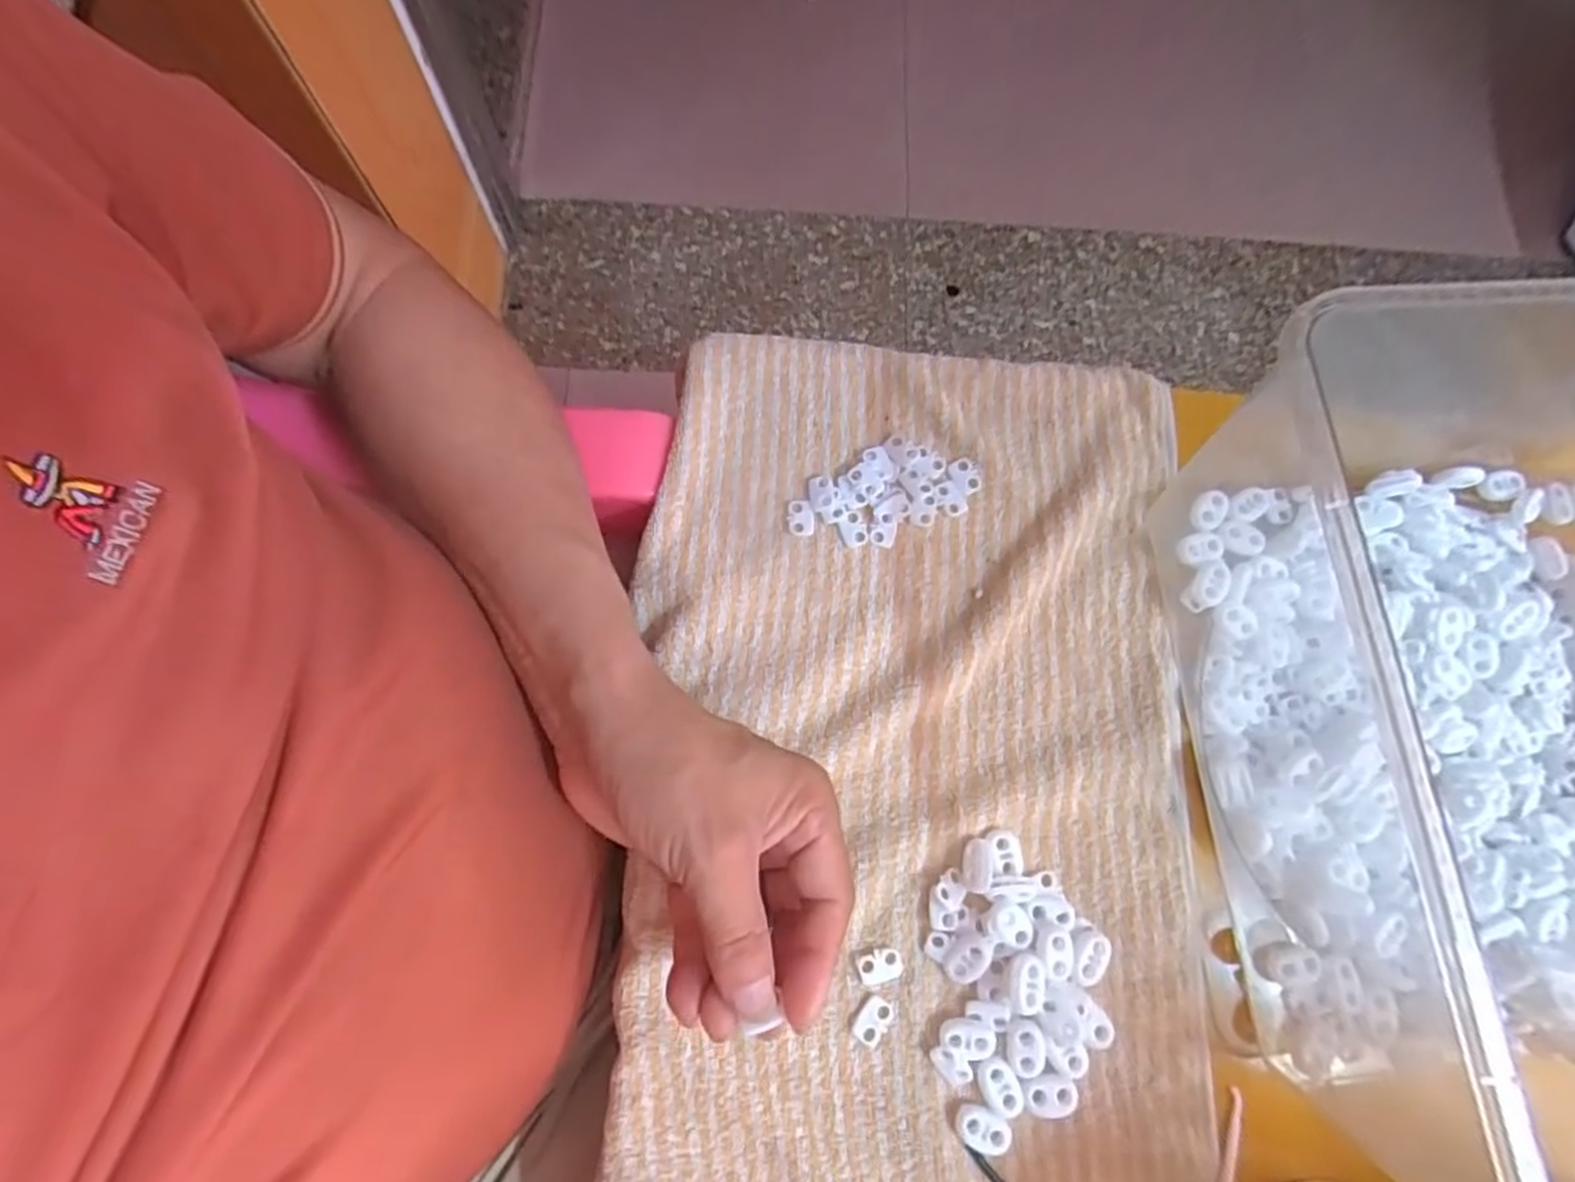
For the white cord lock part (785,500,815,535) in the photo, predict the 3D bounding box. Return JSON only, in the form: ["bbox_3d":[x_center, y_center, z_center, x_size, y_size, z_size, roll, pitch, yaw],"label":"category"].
[{"bbox_3d":[0.007,-0.035,0.359,0.013,0.004,0.017,0,77,-4],"label":"white cord lock part"}]

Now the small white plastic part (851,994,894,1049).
[{"bbox_3d":[0.035,0.179,0.308,0.014,0.004,0.019,29,77,5],"label":"small white plastic part"}]

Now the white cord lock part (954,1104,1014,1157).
[{"bbox_3d":[0.079,0.218,0.300,0.023,0.004,0.016,13,76,1],"label":"white cord lock part"}]

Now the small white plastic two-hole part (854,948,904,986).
[{"bbox_3d":[0.039,0.159,0.314,0.019,0.004,0.013,-13,77,-5],"label":"small white plastic two-hole part"}]

